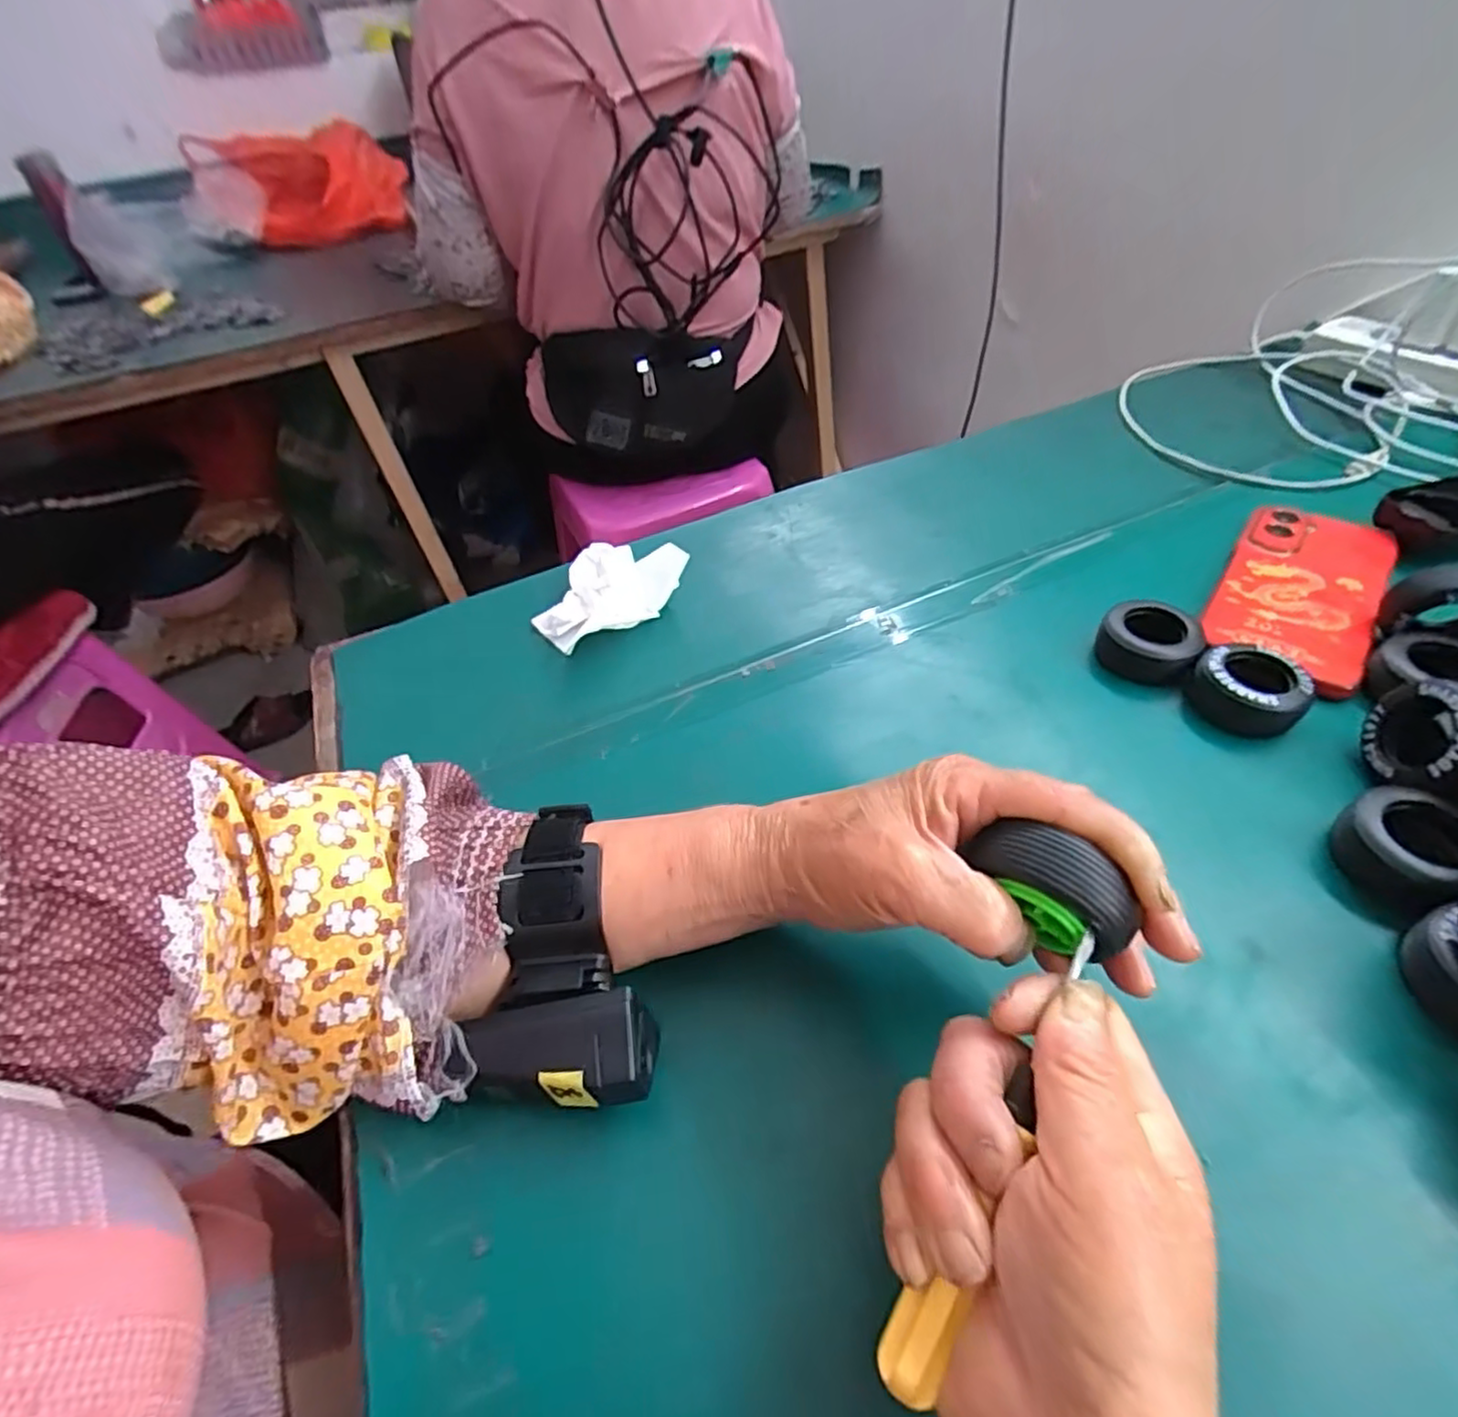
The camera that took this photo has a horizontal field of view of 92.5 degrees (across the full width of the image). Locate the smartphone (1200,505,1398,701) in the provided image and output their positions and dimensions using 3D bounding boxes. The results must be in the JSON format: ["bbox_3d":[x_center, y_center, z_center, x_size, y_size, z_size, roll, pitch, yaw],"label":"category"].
[{"bbox_3d":[0.329,-0.069,0.404,0.075,0.015,0.165,28,56,28],"label":"smartphone"}]

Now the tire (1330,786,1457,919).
[{"bbox_3d":[0.275,0.057,0.285,0.047,0.026,0.041,-27,50,-18],"label":"tire"}]

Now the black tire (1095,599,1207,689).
[{"bbox_3d":[0.227,-0.035,0.379,0.047,0.028,0.040,26,55,27],"label":"black tire"}]

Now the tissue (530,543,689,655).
[{"bbox_3d":[-0.078,-0.074,0.443,0.063,0.032,0.084,30,57,29],"label":"tissue"}]

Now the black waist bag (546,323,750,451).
[{"bbox_3d":[-0.107,-0.420,0.912,0.266,0.142,0.115,-6,47,1],"label":"black waist bag"}]

